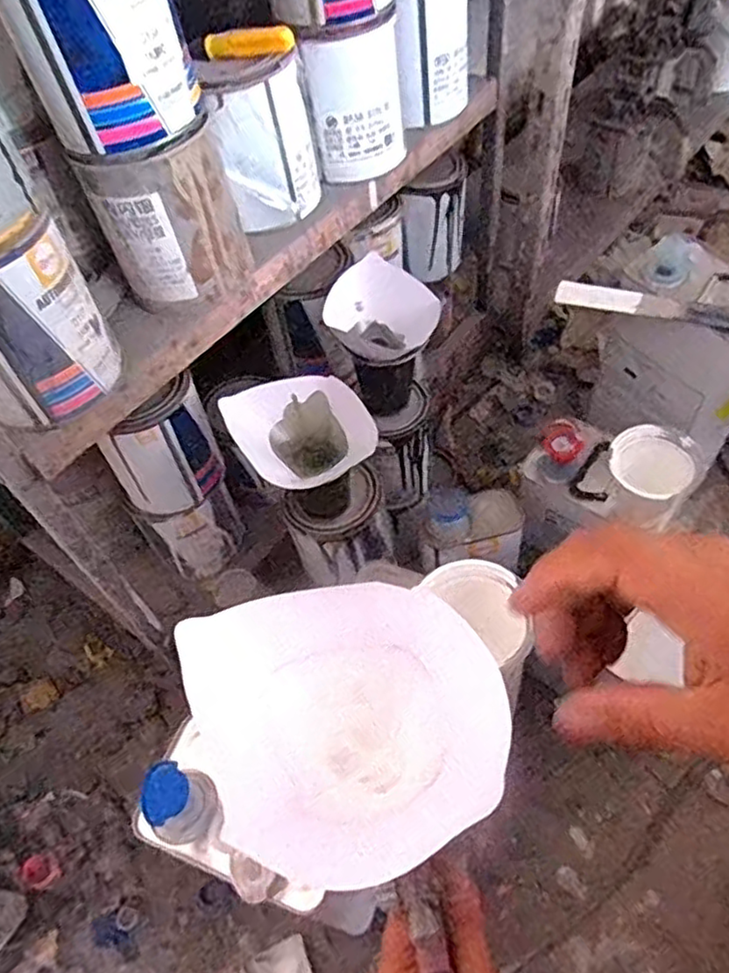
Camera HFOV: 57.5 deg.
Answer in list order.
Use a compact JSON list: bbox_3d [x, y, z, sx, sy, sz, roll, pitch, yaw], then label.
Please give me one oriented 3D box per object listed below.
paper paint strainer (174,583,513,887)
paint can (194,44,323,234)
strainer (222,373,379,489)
[{"bbox_3d":[-0.005,0.092,0.261,0.115,0.086,0.106,-2,56,3],"label":"paper paint strainer"},{"bbox_3d":[-0.088,-0.306,0.584,0.084,0.131,0.078,-7,53,1],"label":"paint can"},{"bbox_3d":[-0.053,-0.035,0.607,0.109,0.079,0.119,-29,55,-14],"label":"strainer"}]

